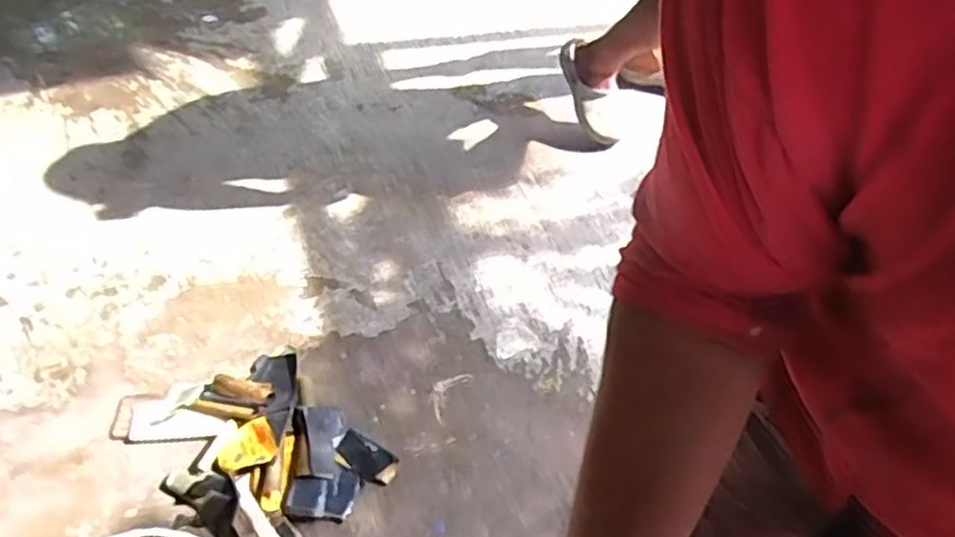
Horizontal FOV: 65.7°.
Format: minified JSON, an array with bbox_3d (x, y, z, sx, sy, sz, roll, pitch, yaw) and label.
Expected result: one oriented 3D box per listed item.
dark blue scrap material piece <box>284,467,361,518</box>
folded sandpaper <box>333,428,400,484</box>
[{"bbox_3d":[-0.281,0.407,1.346,0.124,0.023,0.084,-2,55,0],"label":"dark blue scrap material piece"},{"bbox_3d":[-0.211,0.354,1.386,0.129,0.014,0.064,25,58,20],"label":"folded sandpaper"}]

